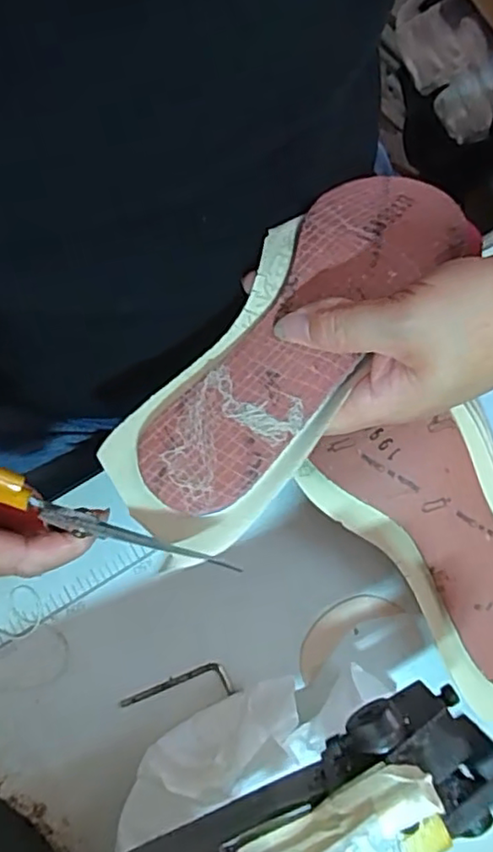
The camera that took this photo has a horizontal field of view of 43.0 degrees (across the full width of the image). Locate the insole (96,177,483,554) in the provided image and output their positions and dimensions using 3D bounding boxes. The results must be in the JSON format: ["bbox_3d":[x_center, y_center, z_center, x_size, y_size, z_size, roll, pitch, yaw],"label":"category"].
[{"bbox_3d":[0.022,-0.045,0.297,0.075,0.028,0.219,35,77,6],"label":"insole"}]

